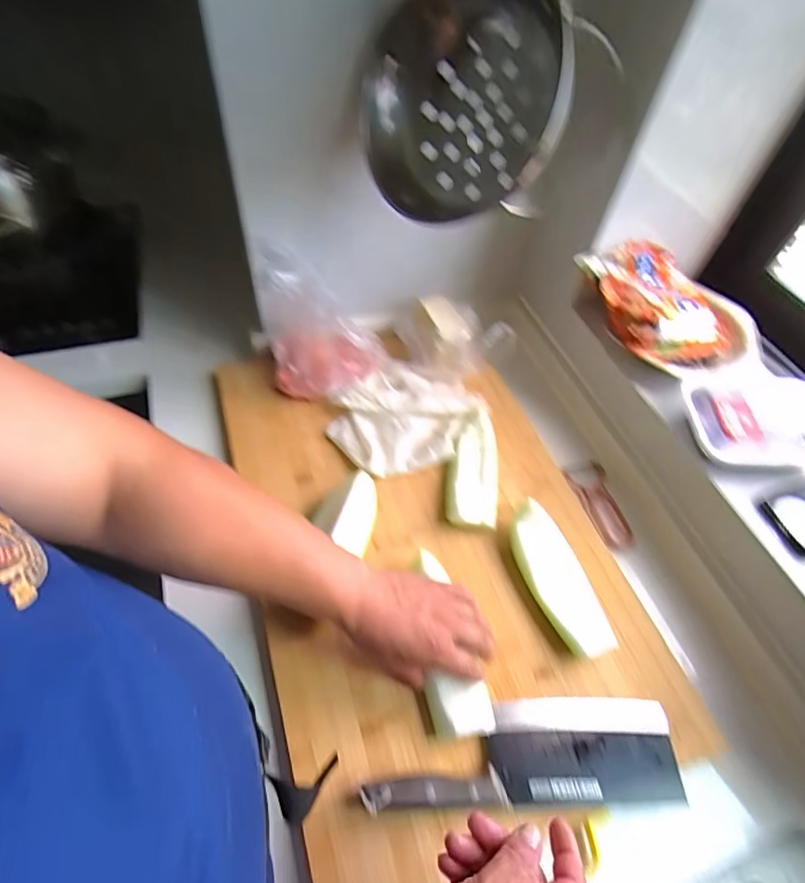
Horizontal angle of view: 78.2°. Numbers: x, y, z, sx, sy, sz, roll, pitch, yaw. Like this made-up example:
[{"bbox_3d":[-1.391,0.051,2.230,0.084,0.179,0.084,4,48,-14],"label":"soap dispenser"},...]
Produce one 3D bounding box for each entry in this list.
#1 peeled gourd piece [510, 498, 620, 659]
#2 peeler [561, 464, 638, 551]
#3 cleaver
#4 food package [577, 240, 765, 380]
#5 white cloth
[{"bbox_3d":[0.171,0.152,0.547,0.052,0.045,0.164,-18,57,-18],"label":"peeled gourd piece"},{"bbox_3d":[0.261,0.082,0.647,0.048,0.017,0.127,-14,56,-15],"label":"peeler"},{"bbox_3d":[0.114,0.283,0.454,0.287,0.031,0.086,1,53,-4],"label":"cleaver"},{"bbox_3d":[0.359,-0.181,0.657,0.183,0.074,0.204,-22,58,-20],"label":"food package"},{"bbox_3d":[0.003,-0.034,0.669,0.196,0.029,0.162,-30,61,-24],"label":"white cloth"}]

